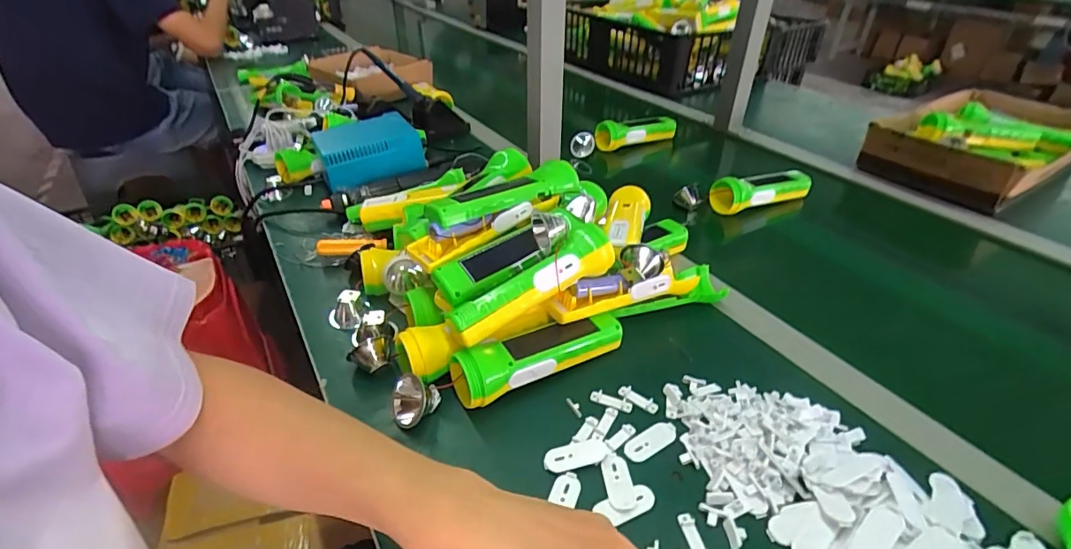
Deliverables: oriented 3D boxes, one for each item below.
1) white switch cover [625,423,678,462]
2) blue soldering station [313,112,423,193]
[{"bbox_3d":[0.095,0.137,0.410,0.051,0.004,0.018,-21,41,-27],"label":"white switch cover"},{"bbox_3d":[-0.248,-0.186,0.748,0.142,0.061,0.126,-16,39,-21],"label":"blue soldering station"}]

